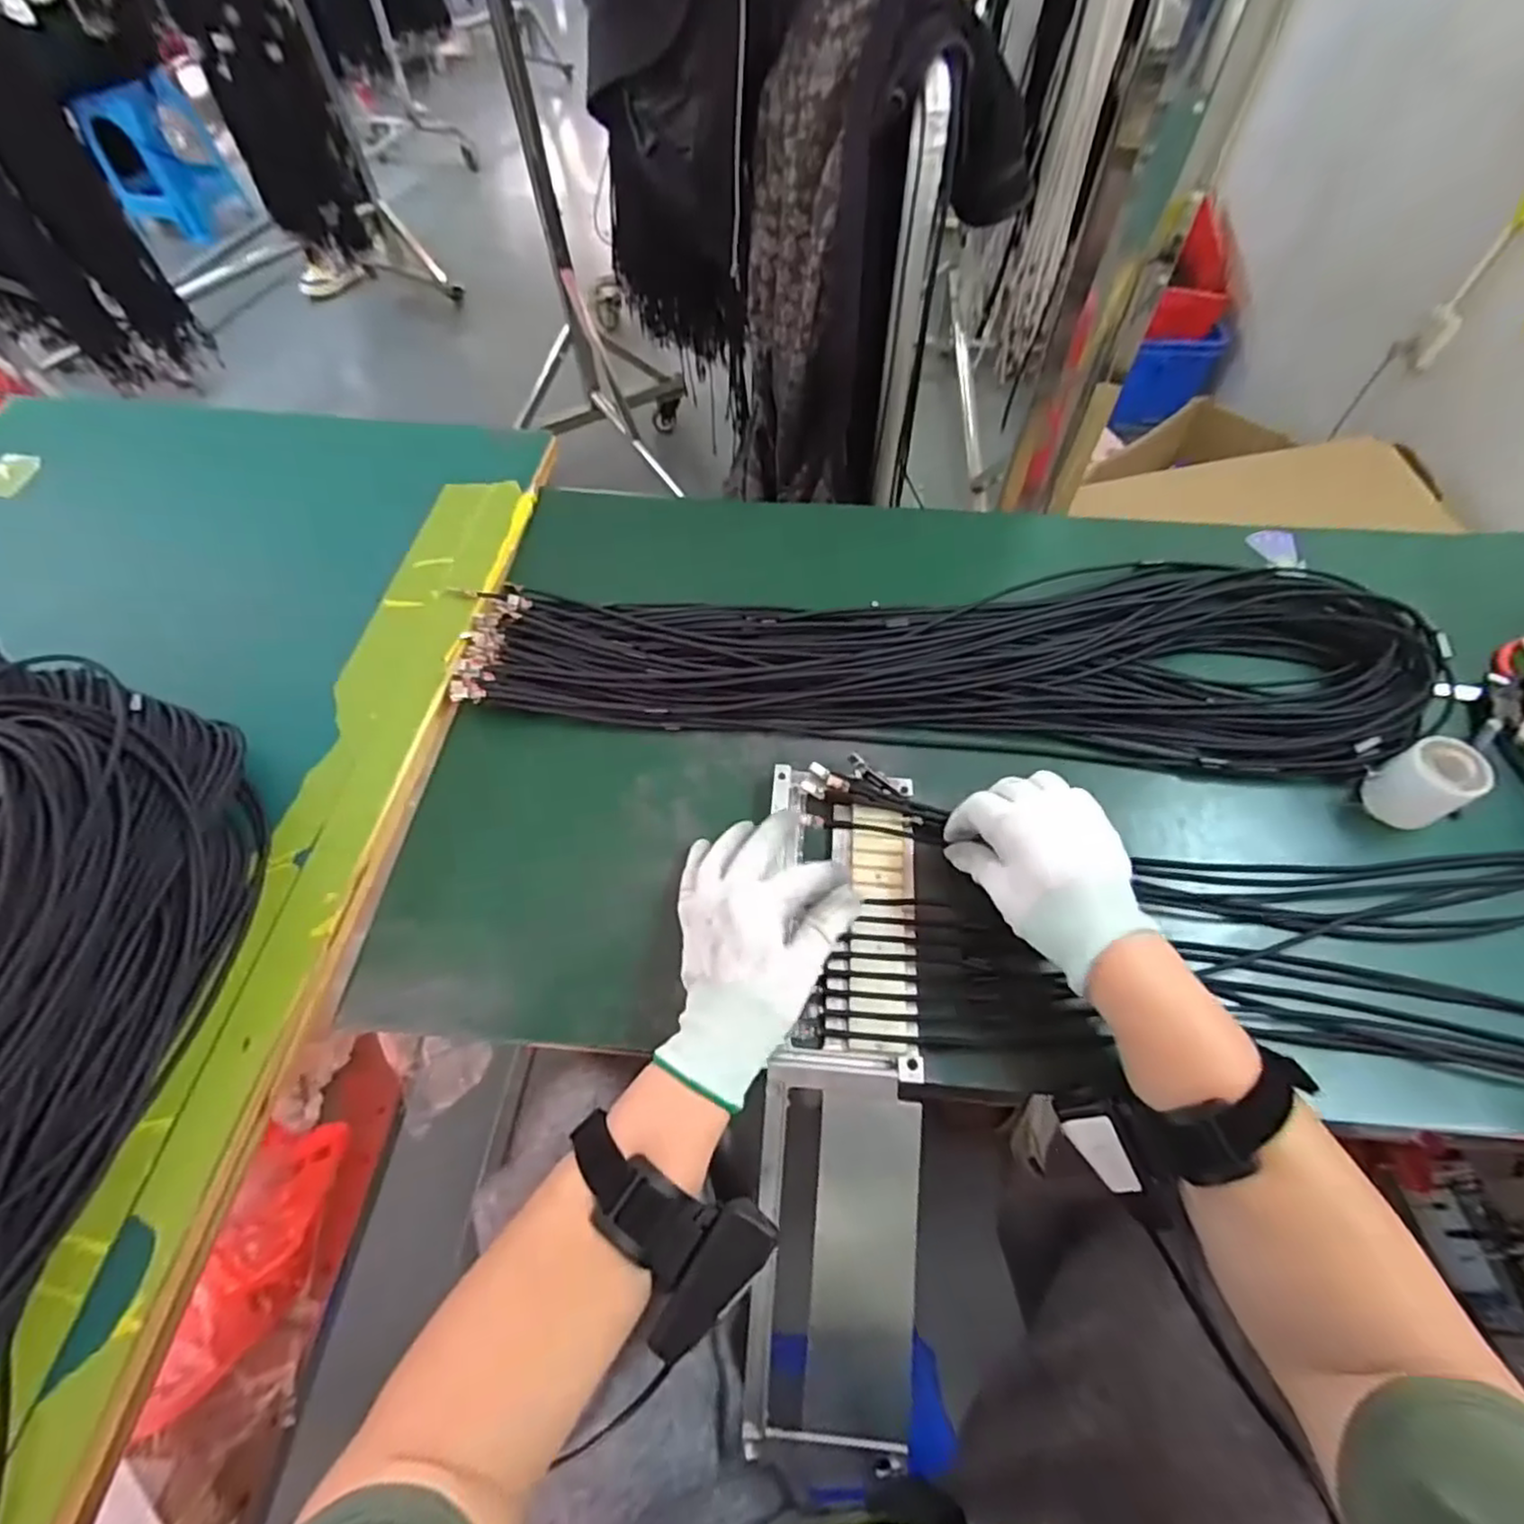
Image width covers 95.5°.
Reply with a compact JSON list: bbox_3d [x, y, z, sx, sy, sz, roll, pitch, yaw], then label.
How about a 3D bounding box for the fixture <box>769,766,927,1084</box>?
[{"bbox_3d":[0.058,0.095,0.453,0.091,0.020,0.200,-1,60,0],"label":"fixture"}]

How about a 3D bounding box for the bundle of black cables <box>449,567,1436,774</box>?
[{"bbox_3d":[0.134,-0.106,0.560,0.727,0.047,0.211,5,59,4],"label":"bundle of black cables"}]

